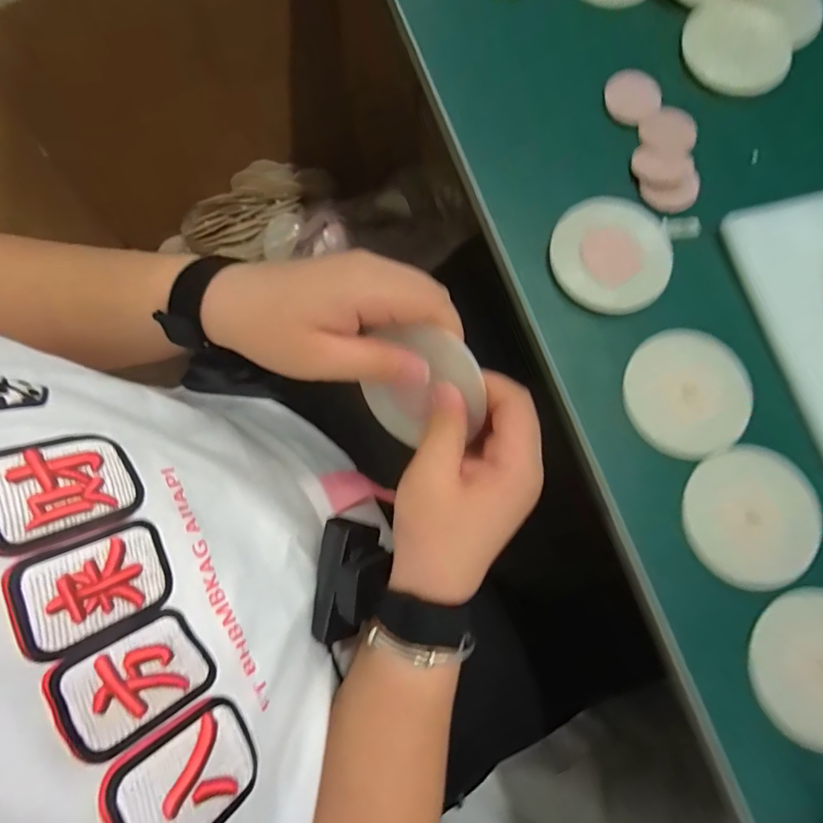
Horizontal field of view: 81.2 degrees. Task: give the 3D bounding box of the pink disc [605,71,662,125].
[{"bbox_3d":[0.178,-0.254,0.387,0.048,0.006,0.043,-41,81,-10],"label":"pink disc"}]

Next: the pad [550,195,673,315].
[{"bbox_3d":[0.147,-0.118,0.350,0.083,0.006,0.091,0,77,-2],"label":"pad"}]

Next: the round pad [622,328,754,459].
[{"bbox_3d":[0.193,-0.013,0.338,0.083,0.012,0.087,0,77,-2],"label":"round pad"}]

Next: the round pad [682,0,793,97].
[{"bbox_3d":[0.269,-0.302,0.396,0.087,0.006,0.087,0,77,-2],"label":"round pad"}]

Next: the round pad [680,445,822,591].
[{"bbox_3d":[0.224,0.068,0.313,0.083,0.008,0.087,0,77,-2],"label":"round pad"}]

